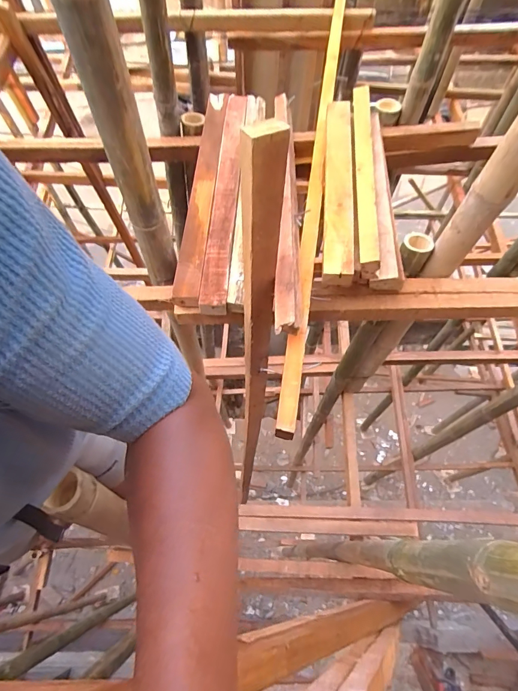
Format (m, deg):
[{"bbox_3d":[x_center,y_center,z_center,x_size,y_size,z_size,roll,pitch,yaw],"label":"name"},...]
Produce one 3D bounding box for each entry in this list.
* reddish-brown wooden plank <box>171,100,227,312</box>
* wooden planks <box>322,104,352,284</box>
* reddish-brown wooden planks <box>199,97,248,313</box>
[{"bbox_3d":[-0.140,-0.417,0.971,0.066,0.037,0.738,3,63,1],"label":"reddish-brown wooden plank"},{"bbox_3d":[0.181,-0.376,0.873,0.064,0.056,0.548,5,63,2],"label":"wooden planks"},{"bbox_3d":[-0.078,-0.409,0.961,0.067,0.043,0.748,3,63,1],"label":"reddish-brown wooden planks"}]

